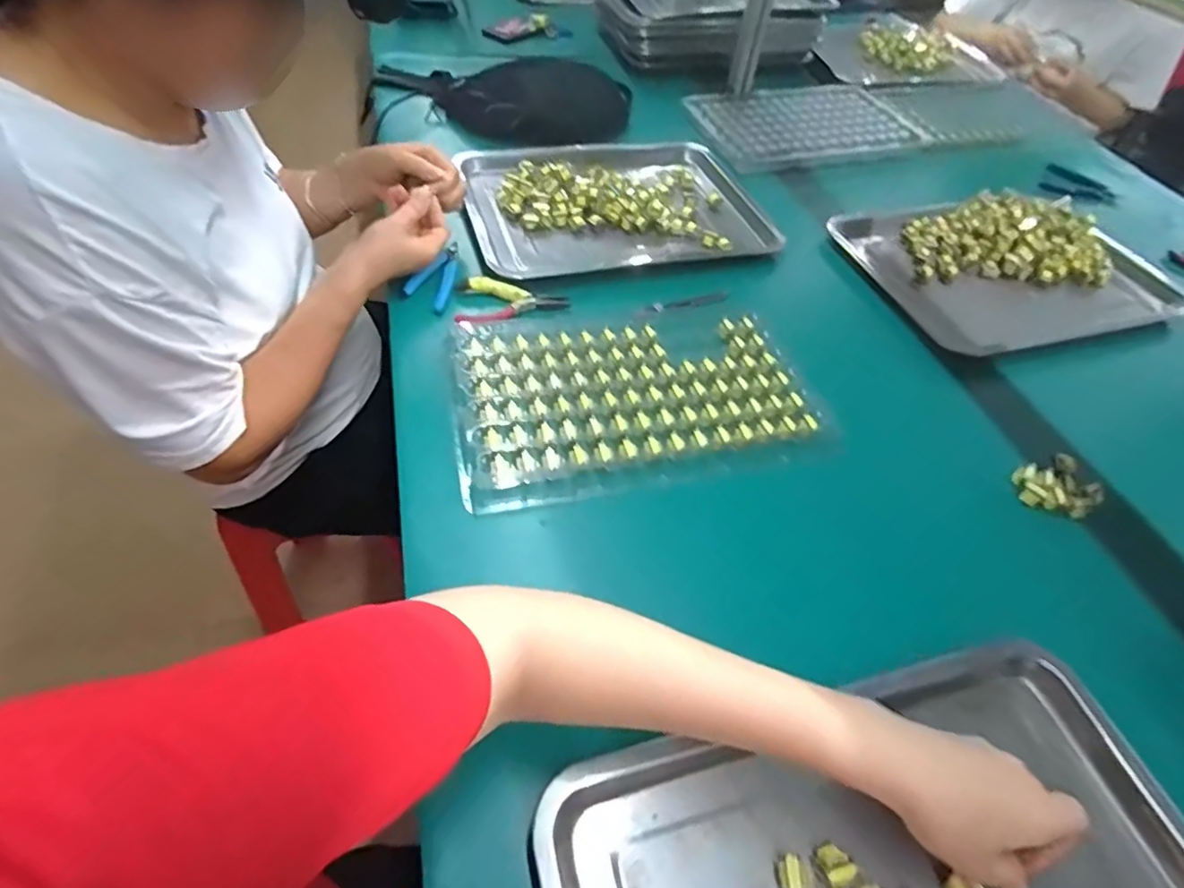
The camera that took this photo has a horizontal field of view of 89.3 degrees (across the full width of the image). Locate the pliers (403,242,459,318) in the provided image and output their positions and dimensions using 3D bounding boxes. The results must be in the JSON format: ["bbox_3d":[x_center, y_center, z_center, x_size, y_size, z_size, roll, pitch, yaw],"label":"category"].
[{"bbox_3d":[-0.172,-0.191,0.666,0.045,0.009,0.120,9,50,1],"label":"pliers"}]

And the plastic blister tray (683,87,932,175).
[{"bbox_3d":[0.363,-0.533,1.005,0.367,0.019,0.204,-12,60,-12],"label":"plastic blister tray"}]

